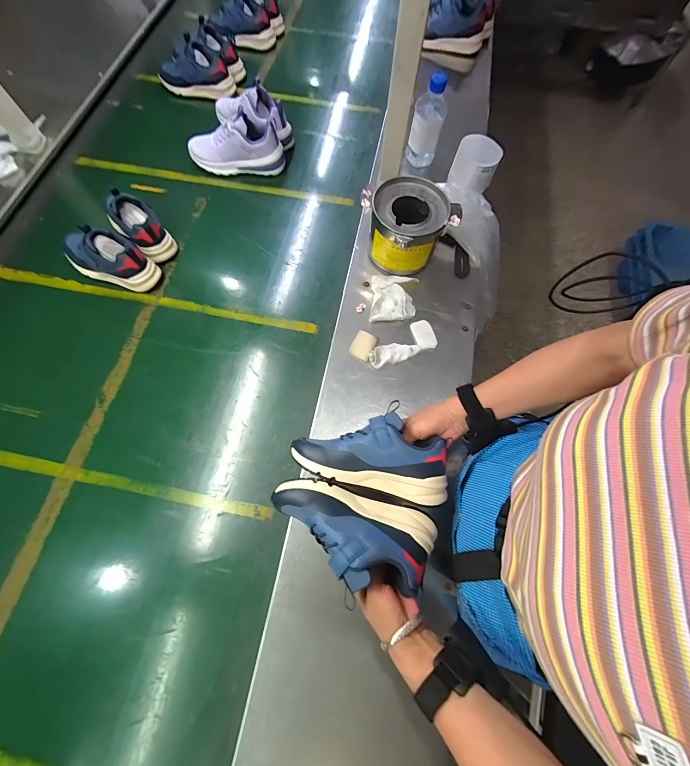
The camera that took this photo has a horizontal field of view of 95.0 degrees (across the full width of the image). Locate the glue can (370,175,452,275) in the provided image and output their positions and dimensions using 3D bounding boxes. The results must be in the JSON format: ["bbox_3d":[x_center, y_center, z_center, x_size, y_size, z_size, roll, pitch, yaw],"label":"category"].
[{"bbox_3d":[0.118,-0.300,0.622,0.132,0.113,0.148,28,72,8],"label":"glue can"}]

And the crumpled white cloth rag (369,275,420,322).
[{"bbox_3d":[0.096,-0.169,0.624,0.088,0.018,0.109,5,70,0],"label":"crumpled white cloth rag"}]

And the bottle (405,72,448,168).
[{"bbox_3d":[0.184,-0.581,0.710,0.067,0.190,0.071,11,70,2],"label":"bottle"}]

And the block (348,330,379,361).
[{"bbox_3d":[0.034,-0.070,0.587,0.039,0.013,0.054,24,71,7],"label":"block"}]

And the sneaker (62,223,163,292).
[{"bbox_3d":[-0.468,-0.249,0.614,0.188,0.100,0.076,15,70,4],"label":"sneaker"}]

